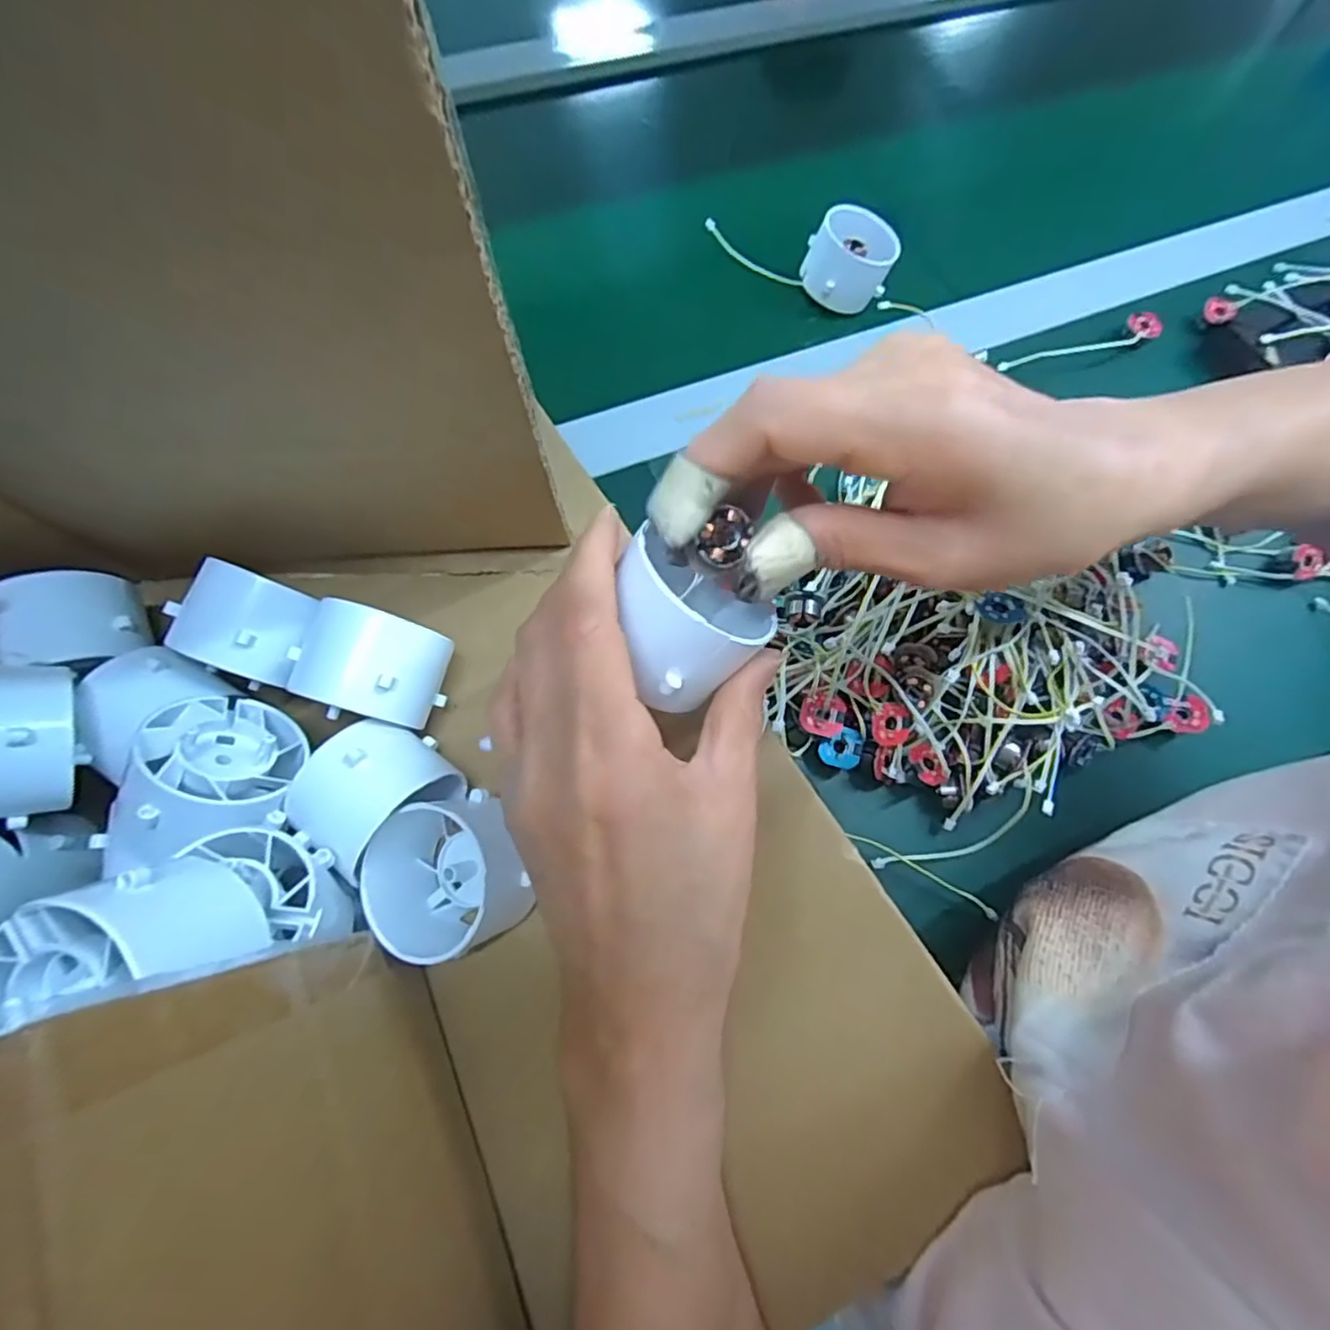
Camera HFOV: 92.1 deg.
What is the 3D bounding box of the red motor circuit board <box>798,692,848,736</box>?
[{"bbox_3d":[0.070,0.022,0.287,0.019,0.004,0.019,16,70,16],"label":"red motor circuit board"}]

